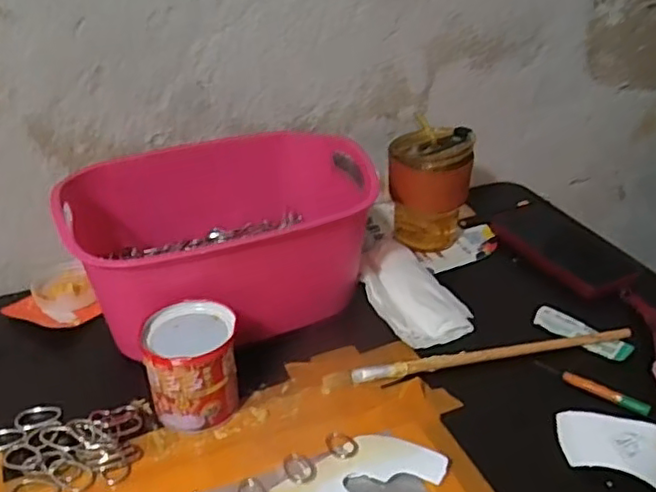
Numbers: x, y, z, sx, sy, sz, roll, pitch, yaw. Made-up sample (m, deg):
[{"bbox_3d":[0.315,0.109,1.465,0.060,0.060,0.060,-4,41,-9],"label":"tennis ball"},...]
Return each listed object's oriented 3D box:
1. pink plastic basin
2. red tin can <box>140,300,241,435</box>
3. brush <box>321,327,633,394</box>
[{"bbox_3d":[-0.097,-0.006,0.588,0.260,0.117,0.184,-14,36,-20],"label":"pink plastic basin"},{"bbox_3d":[-0.100,0.092,0.477,0.066,0.079,0.059,-14,36,-20],"label":"red tin can"},{"bbox_3d":[0.128,0.092,0.534,0.269,0.011,0.016,-6,34,-10],"label":"brush"}]

